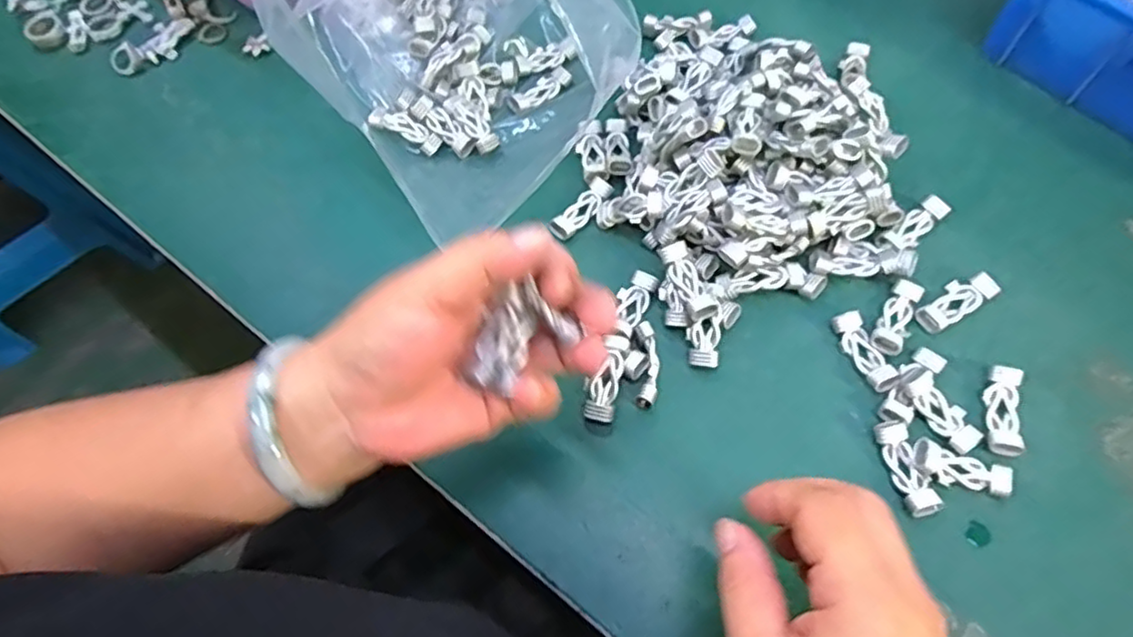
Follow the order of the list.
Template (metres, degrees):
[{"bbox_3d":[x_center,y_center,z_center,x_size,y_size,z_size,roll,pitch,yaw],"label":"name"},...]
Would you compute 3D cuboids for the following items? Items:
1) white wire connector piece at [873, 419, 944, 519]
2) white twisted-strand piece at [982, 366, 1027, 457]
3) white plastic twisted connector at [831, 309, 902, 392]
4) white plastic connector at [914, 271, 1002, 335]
[{"bbox_3d":[0.165,0.072,0.315,0.016,0.009,0.045,-13,65,-4],"label":"white wire connector piece"},{"bbox_3d":[0.217,0.046,0.322,0.016,0.010,0.043,11,66,7],"label":"white twisted-strand piece"},{"bbox_3d":[0.156,0.017,0.342,0.015,0.008,0.044,-23,66,-8],"label":"white plastic twisted connector"},{"bbox_3d":[0.209,-0.009,0.351,0.047,0.008,0.018,-31,68,-11],"label":"white plastic connector"}]

